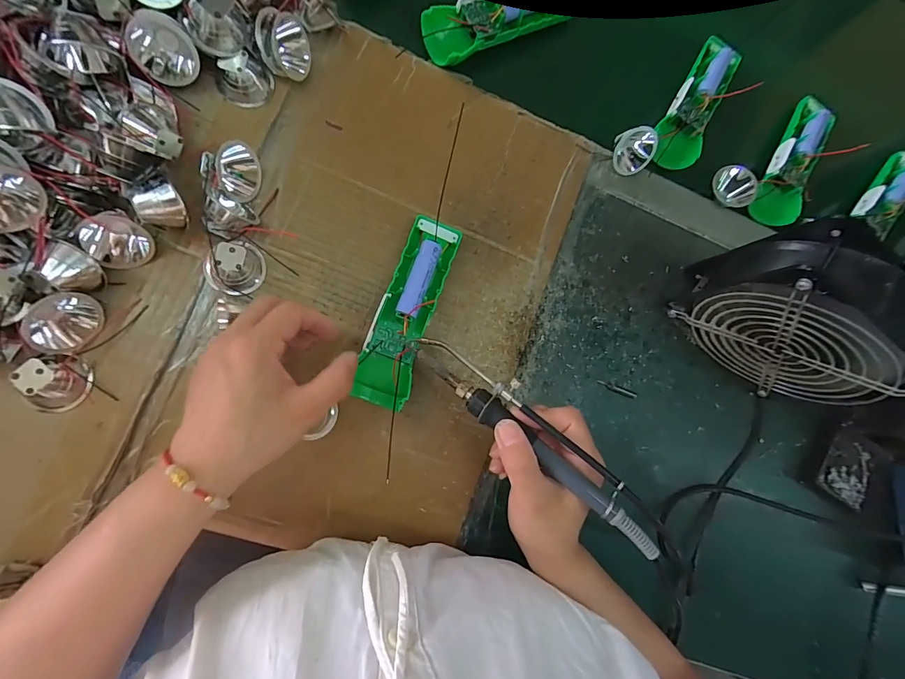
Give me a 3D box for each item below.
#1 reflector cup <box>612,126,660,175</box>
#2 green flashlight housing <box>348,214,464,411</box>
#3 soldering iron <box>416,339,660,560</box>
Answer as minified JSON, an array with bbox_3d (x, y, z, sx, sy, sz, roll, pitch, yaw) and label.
[{"bbox_3d":[0.172,-0.181,0.379,0.032,0.036,0.038,-40,92,-11],"label":"reflector cup"},{"bbox_3d":[-0.037,-0.024,0.326,0.044,0.033,0.158,19,82,-8],"label":"green flashlight housing"},{"bbox_3d":[0.051,0.063,0.268,0.195,0.017,0.027,40,83,17],"label":"soldering iron"}]

